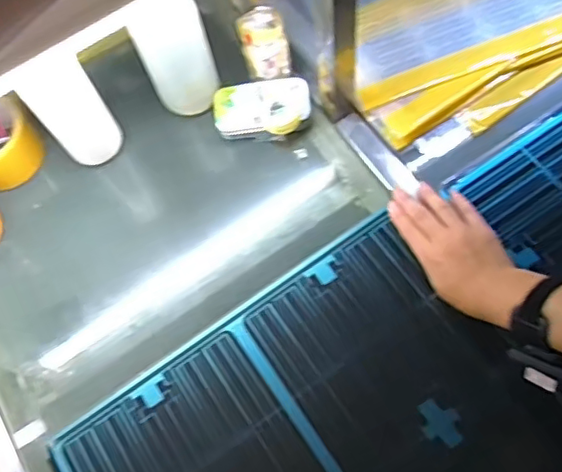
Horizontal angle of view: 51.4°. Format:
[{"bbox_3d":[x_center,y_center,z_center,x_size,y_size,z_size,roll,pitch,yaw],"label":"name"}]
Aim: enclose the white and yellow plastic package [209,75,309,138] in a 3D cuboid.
[{"bbox_3d":[-0.023,-0.153,0.708,0.115,0.033,0.076,-7,67,2],"label":"white and yellow plastic package"}]

